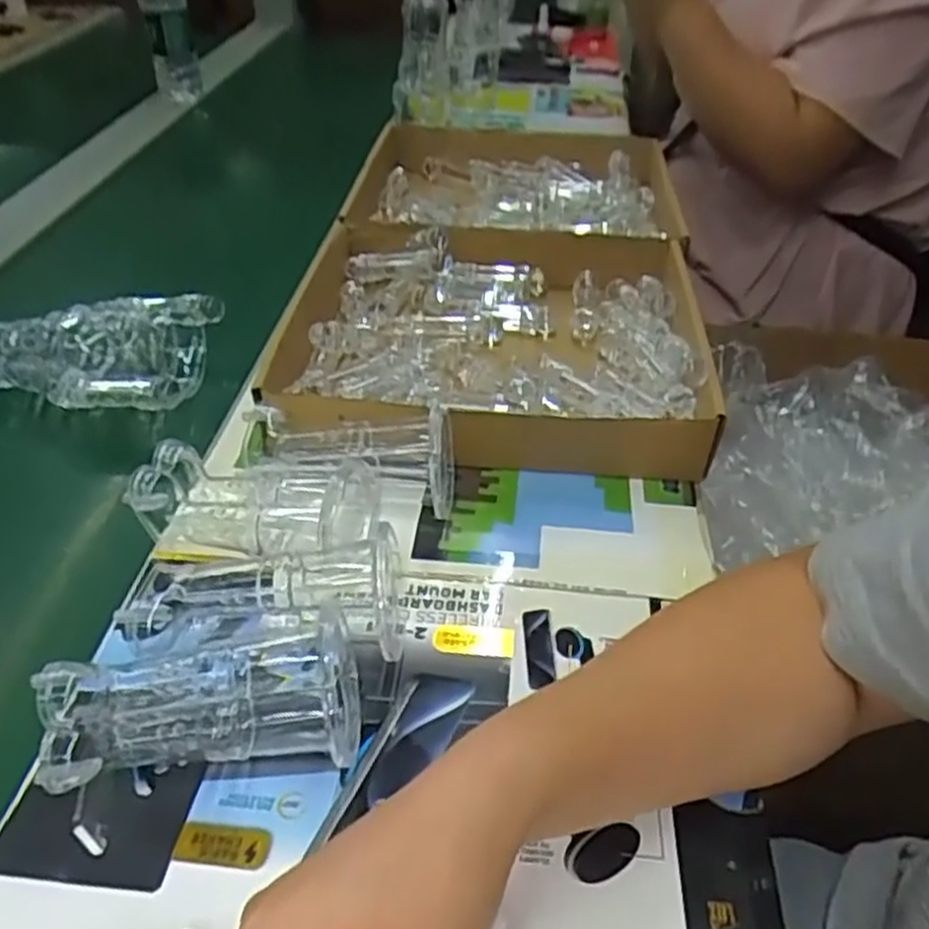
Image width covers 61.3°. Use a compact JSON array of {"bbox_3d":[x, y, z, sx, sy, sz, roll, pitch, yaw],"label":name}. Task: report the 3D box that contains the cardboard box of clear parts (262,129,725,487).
[{"bbox_3d":[0.038,-0.191,0.725,0.330,0.055,0.570,5,41,6],"label":"cardboard box of clear parts"}]

